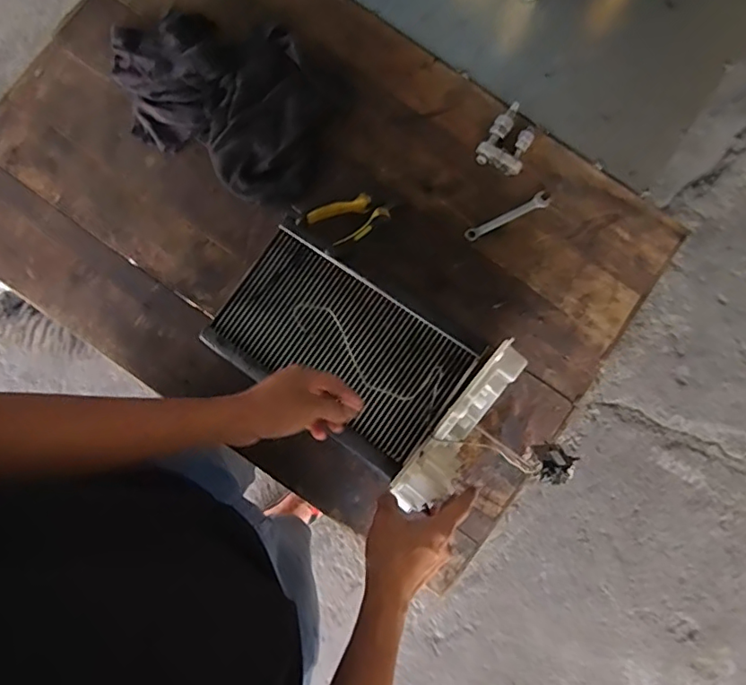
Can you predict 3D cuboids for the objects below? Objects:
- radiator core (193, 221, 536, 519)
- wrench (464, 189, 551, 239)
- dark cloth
[{"bbox_3d":[-0.021,0.011,0.658,0.346,0.066,0.200,35,79,12],"label":"radiator core"},{"bbox_3d":[0.187,-0.173,0.763,0.129,0.005,0.021,-28,85,-5],"label":"wrench"},{"bbox_3d":[-0.209,-0.348,0.749,0.327,0.083,0.215,30,83,2],"label":"dark cloth"}]

